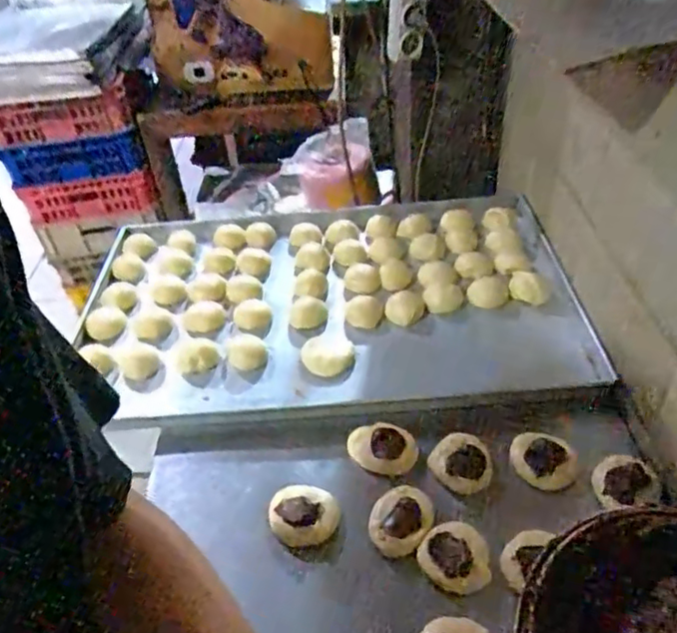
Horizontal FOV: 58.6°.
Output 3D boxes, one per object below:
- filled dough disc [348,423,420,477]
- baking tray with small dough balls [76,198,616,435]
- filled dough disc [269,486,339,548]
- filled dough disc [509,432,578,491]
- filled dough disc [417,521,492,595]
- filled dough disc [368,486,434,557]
[{"bbox_3d":[0.050,0.148,0.690,0.081,0.011,0.063,11,44,19],"label":"filled dough disc"},{"bbox_3d":[-0.022,-0.019,0.906,0.684,0.071,0.468,-5,41,2],"label":"baking tray with small dough balls"},{"bbox_3d":[-0.037,0.208,0.635,0.068,0.020,0.074,-4,41,3],"label":"filled dough disc"},{"bbox_3d":[0.224,0.157,0.660,0.070,0.014,0.058,30,53,34],"label":"filled dough disc"},{"bbox_3d":[0.111,0.231,0.583,0.065,0.011,0.063,-4,41,3],"label":"filled dough disc"},{"bbox_3d":[0.064,0.207,0.621,0.060,0.016,0.077,10,44,19],"label":"filled dough disc"}]

